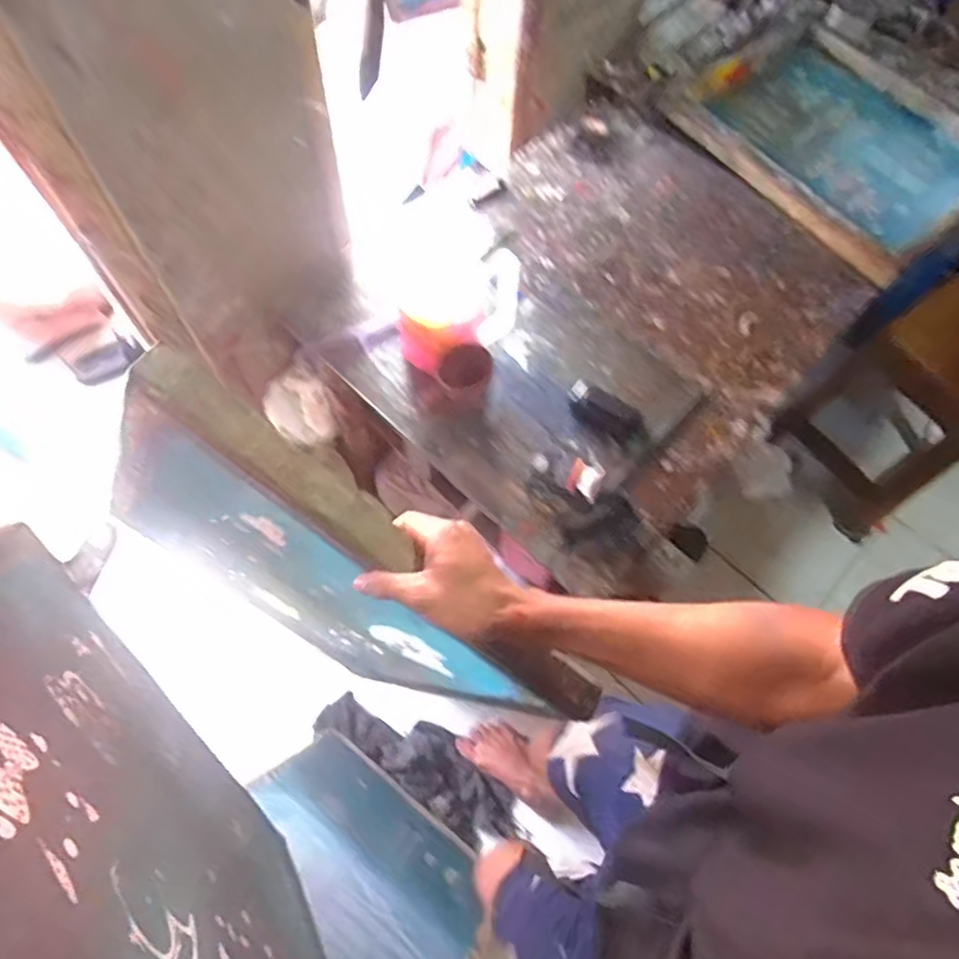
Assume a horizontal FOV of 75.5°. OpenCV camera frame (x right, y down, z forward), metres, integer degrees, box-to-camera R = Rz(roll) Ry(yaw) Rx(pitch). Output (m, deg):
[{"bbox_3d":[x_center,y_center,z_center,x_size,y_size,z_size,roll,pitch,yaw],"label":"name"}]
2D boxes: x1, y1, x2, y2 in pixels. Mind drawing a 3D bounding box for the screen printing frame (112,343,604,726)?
[{"bbox_3d":[-0.178,0.107,0.652,0.431,0.447,0.031,40,59,-18],"label":"screen printing frame"}]

